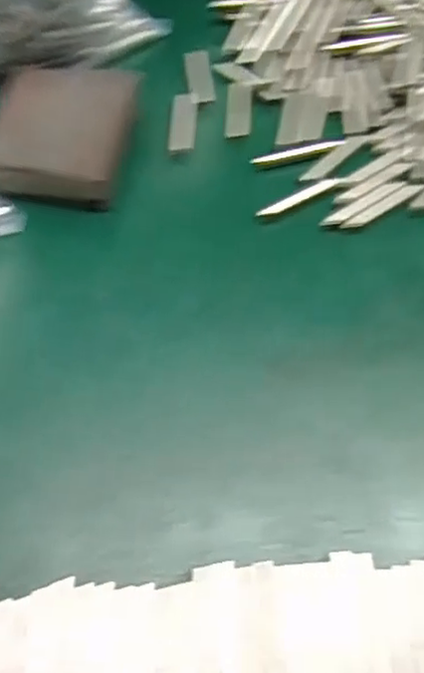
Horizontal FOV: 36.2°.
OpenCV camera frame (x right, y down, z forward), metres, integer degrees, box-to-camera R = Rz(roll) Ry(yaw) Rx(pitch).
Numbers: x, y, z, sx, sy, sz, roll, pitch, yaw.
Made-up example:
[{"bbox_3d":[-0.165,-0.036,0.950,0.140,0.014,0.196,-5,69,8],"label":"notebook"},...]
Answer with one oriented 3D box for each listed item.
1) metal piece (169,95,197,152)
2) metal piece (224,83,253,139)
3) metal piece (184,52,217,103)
[{"bbox_3d":[-0.017,-0.129,0.388,0.015,0.004,0.045,3,63,2],"label":"metal piece"},{"bbox_3d":[0.017,-0.138,0.393,0.015,0.004,0.044,3,63,2],"label":"metal piece"},{"bbox_3d":[-0.008,-0.165,0.409,0.016,0.004,0.048,-6,63,-3],"label":"metal piece"}]

